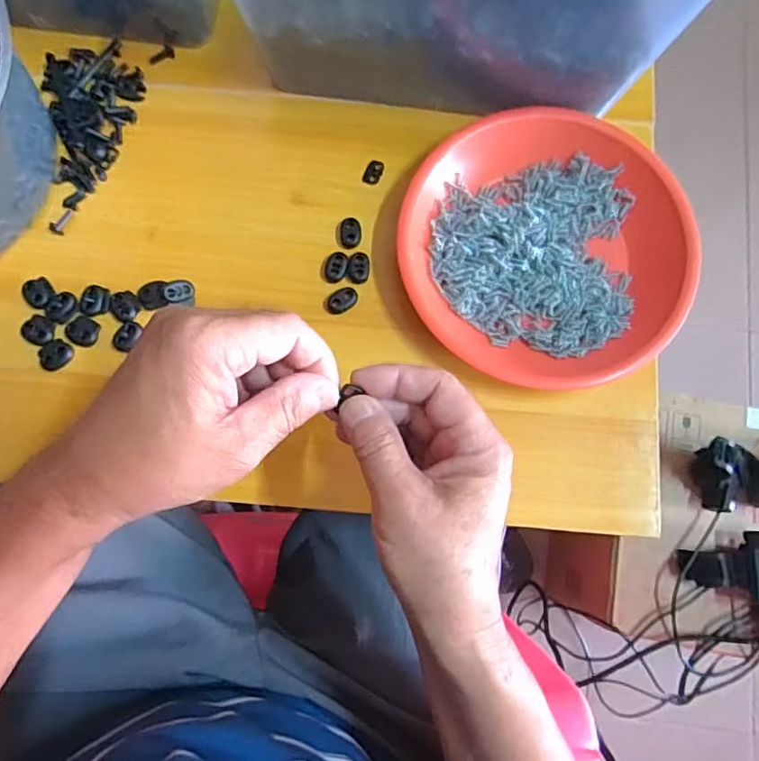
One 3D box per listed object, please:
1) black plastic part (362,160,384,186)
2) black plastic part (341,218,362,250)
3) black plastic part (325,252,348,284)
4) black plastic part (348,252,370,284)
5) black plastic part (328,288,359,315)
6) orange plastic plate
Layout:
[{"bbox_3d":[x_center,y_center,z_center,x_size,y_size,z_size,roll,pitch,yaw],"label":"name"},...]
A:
[{"bbox_3d":[-0.004,-0.152,0.405,0.012,0.004,0.019,20,79,3],"label":"black plastic part"},{"bbox_3d":[-0.020,-0.104,0.394,0.015,0.004,0.022,3,79,-1],"label":"black plastic part"},{"bbox_3d":[-0.030,-0.078,0.388,0.014,0.004,0.022,13,79,1],"label":"black plastic part"},{"bbox_3d":[-0.014,-0.079,0.389,0.015,0.004,0.022,5,79,0],"label":"black plastic part"},{"bbox_3d":[-0.025,-0.055,0.385,0.022,0.005,0.014,-34,81,-7],"label":"black plastic part"},{"bbox_3d":[0.111,-0.092,0.380,0.188,0.028,0.183,0,79,-1],"label":"orange plastic plate"}]

